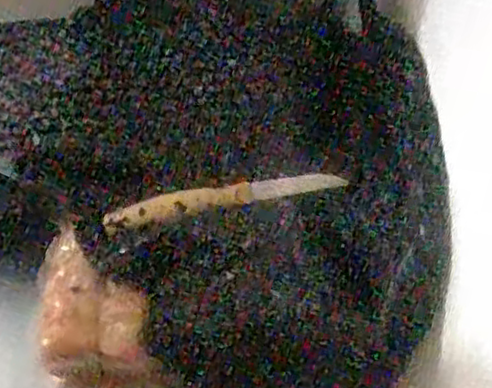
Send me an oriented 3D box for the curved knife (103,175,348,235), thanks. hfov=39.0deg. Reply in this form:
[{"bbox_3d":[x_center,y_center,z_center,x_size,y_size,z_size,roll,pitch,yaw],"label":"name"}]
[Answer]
[{"bbox_3d":[-0.015,0.002,0.451,0.150,0.023,0.017,-7,51,-10],"label":"curved knife"}]

